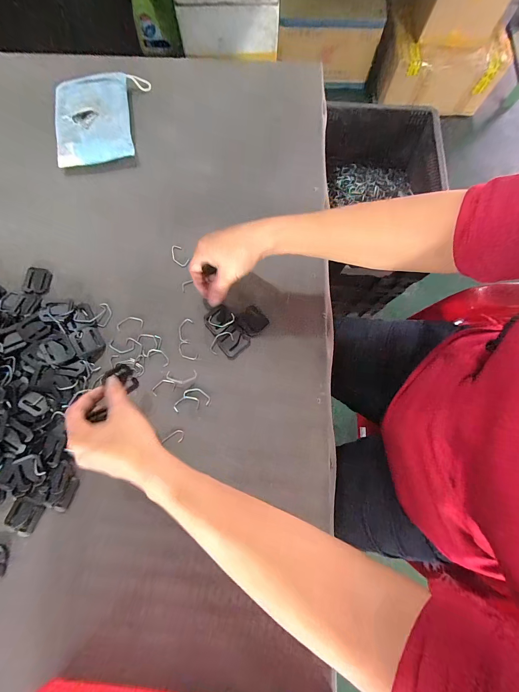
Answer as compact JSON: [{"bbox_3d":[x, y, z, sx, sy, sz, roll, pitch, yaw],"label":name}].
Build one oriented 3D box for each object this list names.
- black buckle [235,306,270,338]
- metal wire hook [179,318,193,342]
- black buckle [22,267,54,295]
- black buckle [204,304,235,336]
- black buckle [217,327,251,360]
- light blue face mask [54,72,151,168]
[{"bbox_3d":[-0.011,-0.034,0.397,0.039,0.006,0.036,-42,81,-9],"label":"black buckle"},{"bbox_3d":[-0.103,-0.023,0.390,0.016,0.004,0.032,13,77,5],"label":"metal wire hook"},{"bbox_3d":[-0.318,-0.093,0.411,0.040,0.005,0.040,8,77,2],"label":"black buckle"},{"bbox_3d":[-0.054,-0.035,0.393,0.038,0.007,0.036,-33,79,-7],"label":"black buckle"},{"bbox_3d":[-0.035,-0.006,0.389,0.039,0.004,0.035,-41,81,-9],"label":"black buckle"},{"bbox_3d":[-0.252,-0.367,0.455,0.135,0.022,0.161,-7,80,-6],"label":"light blue face mask"}]

